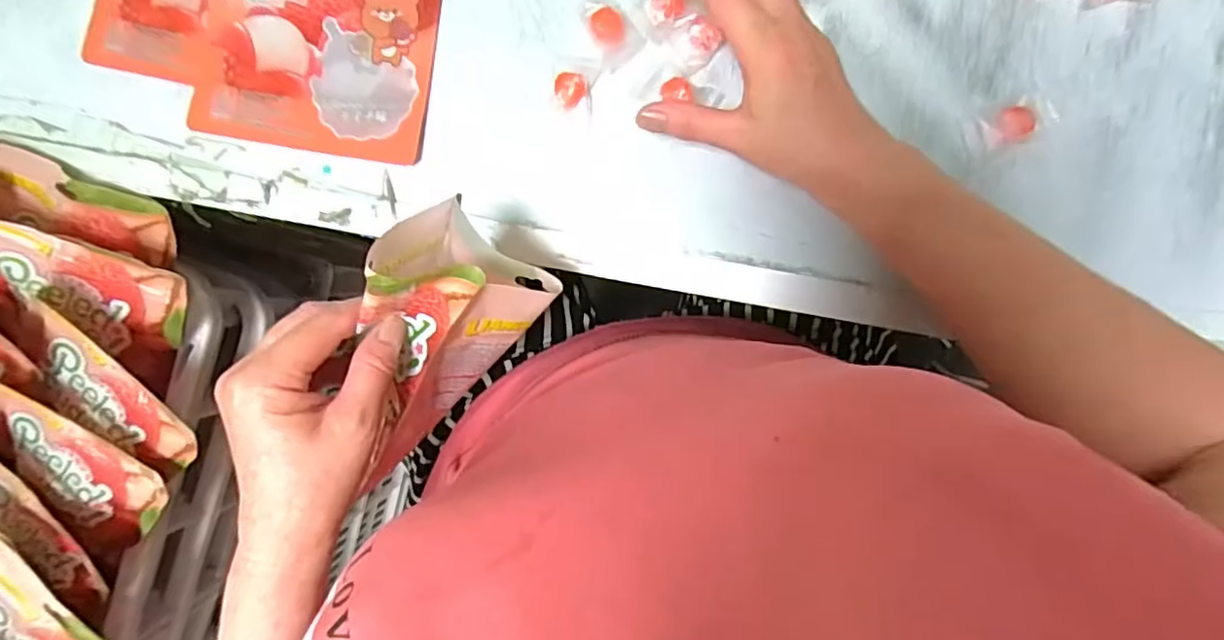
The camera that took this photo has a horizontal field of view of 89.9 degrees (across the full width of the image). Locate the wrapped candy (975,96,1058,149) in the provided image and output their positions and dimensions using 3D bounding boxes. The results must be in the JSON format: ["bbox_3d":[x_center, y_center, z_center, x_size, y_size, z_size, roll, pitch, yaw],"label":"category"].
[{"bbox_3d":[0.248,-0.121,0.373,0.047,0.011,0.024,-30,90,6],"label":"wrapped candy"}]

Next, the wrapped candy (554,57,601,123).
[{"bbox_3d":[-0.024,-0.151,0.394,0.027,0.013,0.036,11,94,4],"label":"wrapped candy"}]

